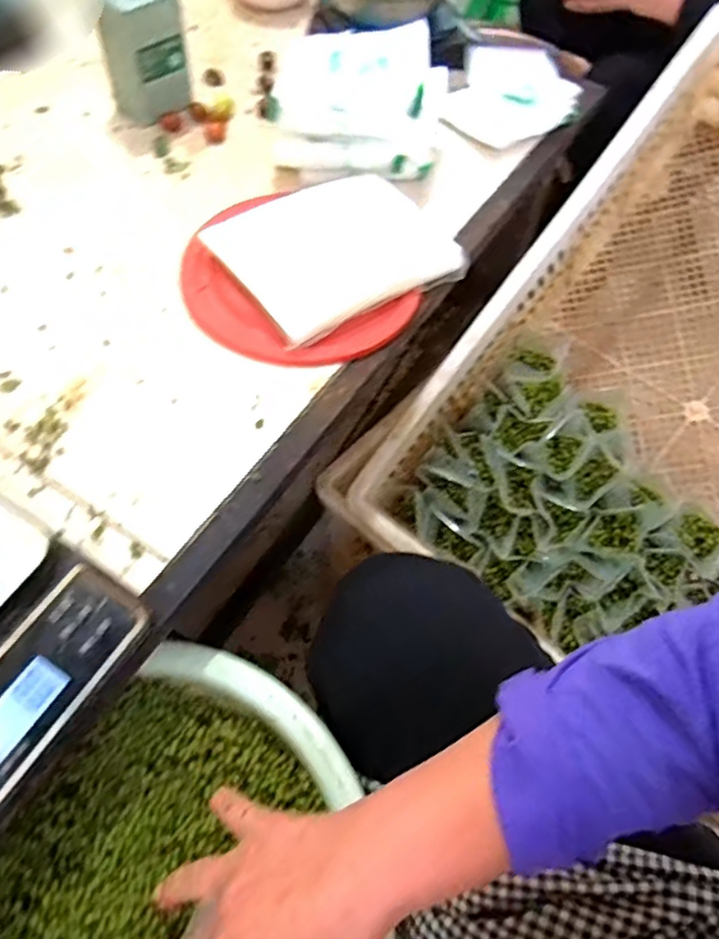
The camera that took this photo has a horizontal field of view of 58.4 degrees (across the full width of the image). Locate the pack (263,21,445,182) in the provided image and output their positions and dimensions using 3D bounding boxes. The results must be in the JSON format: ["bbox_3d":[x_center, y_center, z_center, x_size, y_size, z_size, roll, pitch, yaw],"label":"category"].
[{"bbox_3d":[0.001,-0.392,0.678,0.177,0.087,0.129,7,59,0],"label":"pack"}]

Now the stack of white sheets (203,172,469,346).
[{"bbox_3d":[-0.024,-0.215,0.624,0.203,0.015,0.169,-32,71,-20],"label":"stack of white sheets"}]

